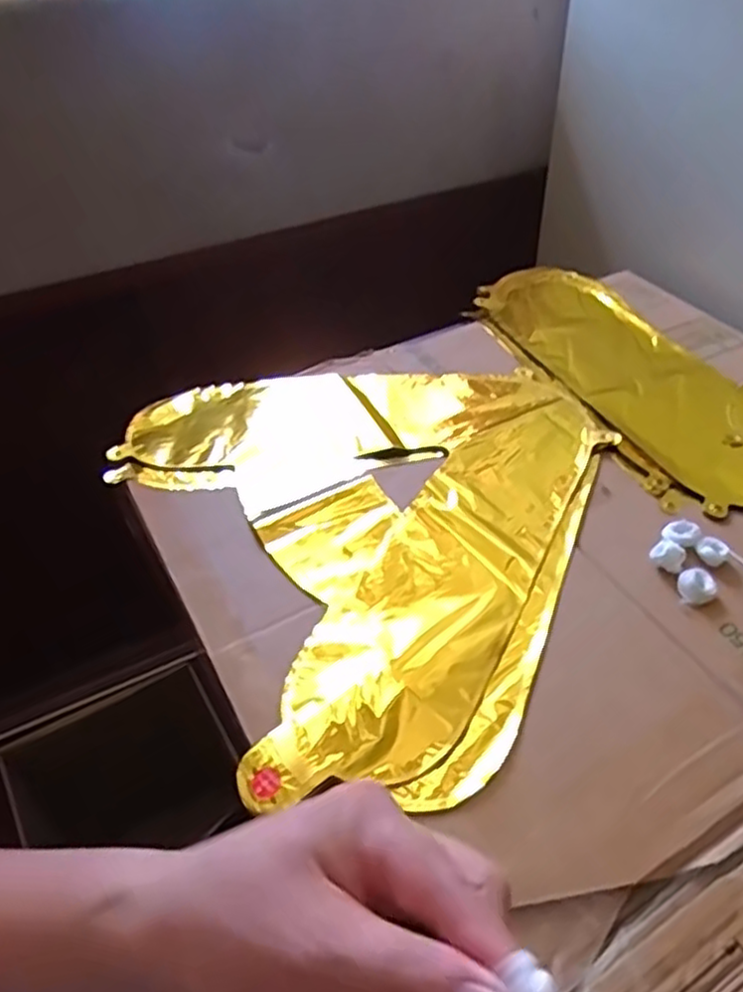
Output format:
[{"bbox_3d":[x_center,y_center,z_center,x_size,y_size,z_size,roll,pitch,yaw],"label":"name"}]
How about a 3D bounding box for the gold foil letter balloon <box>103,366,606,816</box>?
[{"bbox_3d":[0.020,-0.002,0.523,0.339,0.013,0.395,-22,48,-19],"label":"gold foil letter balloon"}]

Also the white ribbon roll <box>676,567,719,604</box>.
[{"bbox_3d":[0.207,0.057,0.459,0.022,0.012,0.023,-1,44,1],"label":"white ribbon roll"}]

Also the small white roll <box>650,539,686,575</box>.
[{"bbox_3d":[0.194,0.039,0.473,0.020,0.014,0.018,22,50,23],"label":"small white roll"}]

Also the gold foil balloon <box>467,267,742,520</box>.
[{"bbox_3d":[0.285,-0.118,0.648,0.258,0.040,0.426,-18,46,-15],"label":"gold foil balloon"}]

